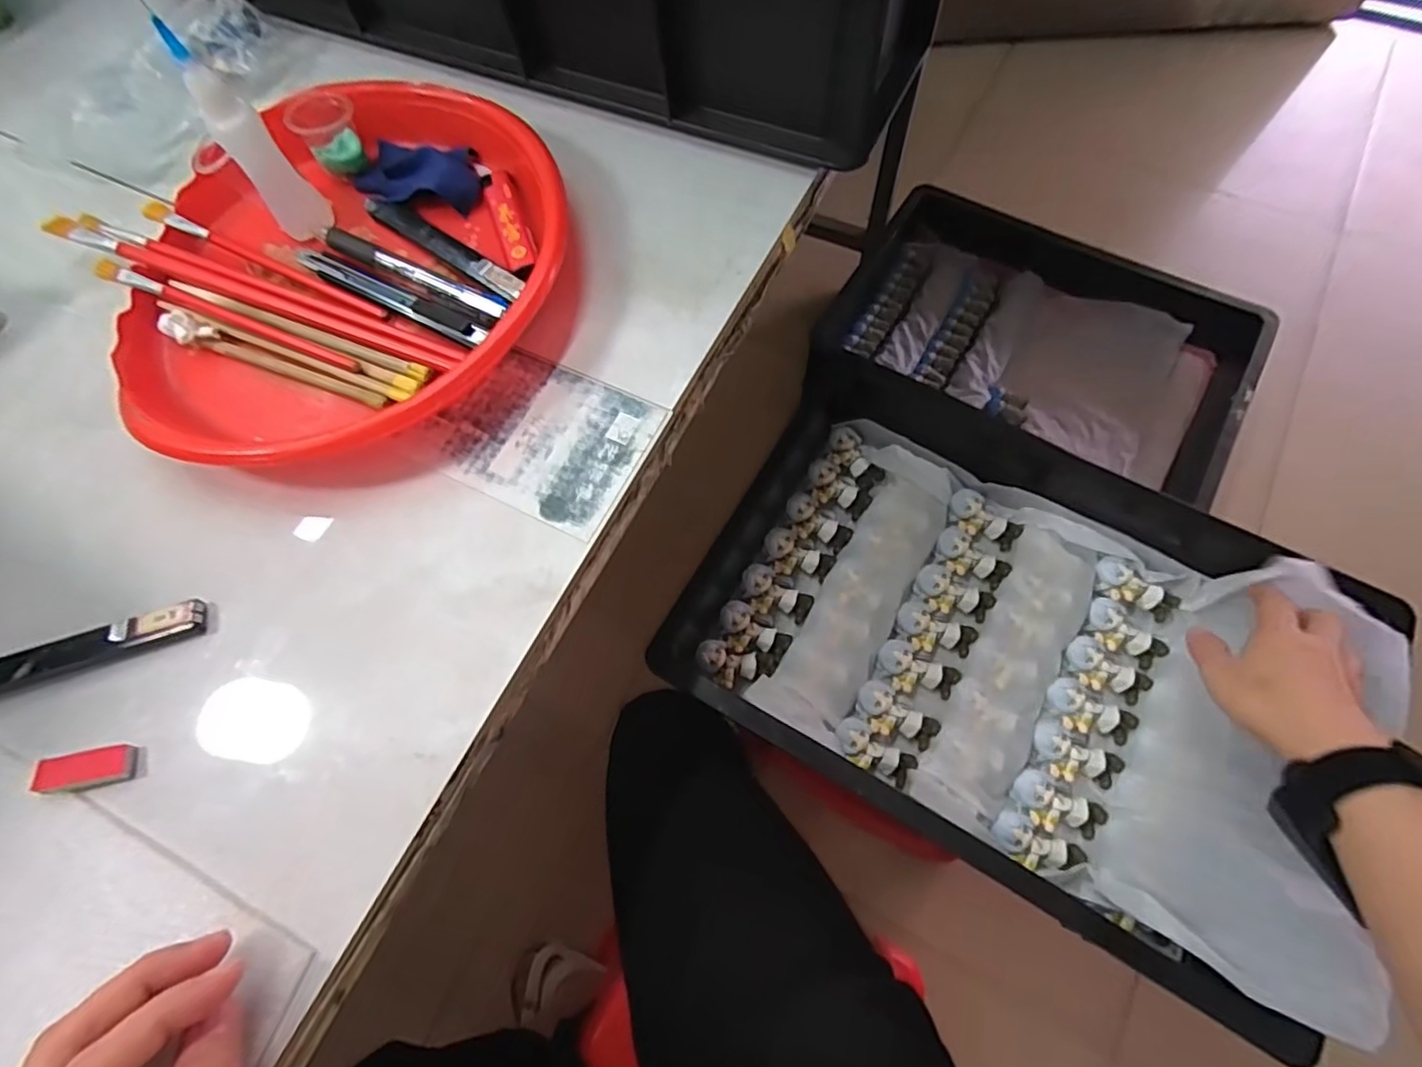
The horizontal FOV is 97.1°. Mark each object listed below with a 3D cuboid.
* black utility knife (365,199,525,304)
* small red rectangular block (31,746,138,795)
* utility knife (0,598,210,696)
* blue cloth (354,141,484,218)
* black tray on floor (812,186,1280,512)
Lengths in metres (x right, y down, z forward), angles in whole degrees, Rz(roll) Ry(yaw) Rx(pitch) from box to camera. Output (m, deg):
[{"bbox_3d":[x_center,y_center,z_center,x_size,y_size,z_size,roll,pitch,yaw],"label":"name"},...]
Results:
[{"bbox_3d":[-0.151,-0.163,0.357,0.124,0.010,0.015,34,74,15],"label":"black utility knife"},{"bbox_3d":[-0.259,0.098,0.260,0.033,0.006,0.014,-7,68,-14],"label":"small red rectangular block"},{"bbox_3d":[-0.300,0.058,0.281,0.139,0.008,0.016,-17,69,-4],"label":"utility knife"},{"bbox_3d":[-0.177,-0.218,0.382,0.089,0.020,0.053,16,70,9],"label":"blue cloth"},{"bbox_3d":[0.514,-0.312,1.008,0.594,0.107,0.386,30,73,14],"label":"black tray on floor"}]

